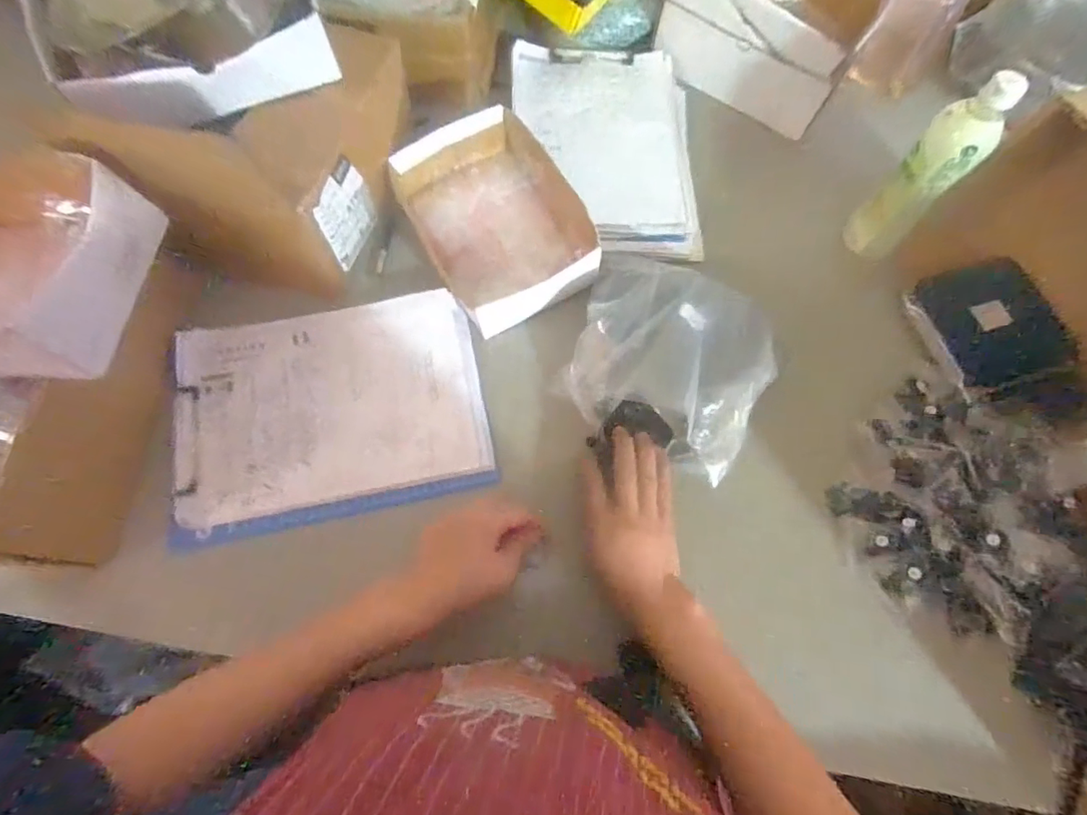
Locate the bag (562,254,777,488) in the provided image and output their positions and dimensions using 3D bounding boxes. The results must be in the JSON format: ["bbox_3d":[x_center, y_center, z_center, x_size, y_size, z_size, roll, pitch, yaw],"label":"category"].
[{"bbox_3d":[0.126,-0.053,0.541,0.191,0.065,0.200,22,69,5],"label":"bag"}]

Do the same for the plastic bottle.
[{"bbox_3d":[0.411,-0.250,0.575,0.058,0.229,0.052,38,71,11],"label":"plastic bottle"}]

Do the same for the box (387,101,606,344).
[{"bbox_3d":[-0.047,-0.218,0.596,0.179,0.052,0.246,-28,73,-14],"label":"box"}]

